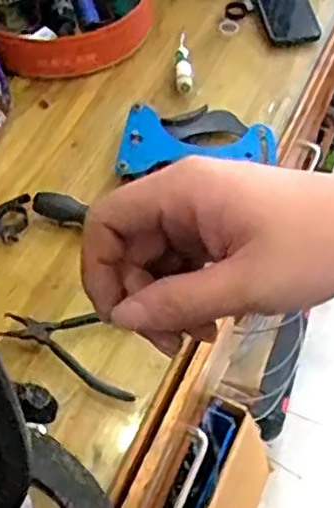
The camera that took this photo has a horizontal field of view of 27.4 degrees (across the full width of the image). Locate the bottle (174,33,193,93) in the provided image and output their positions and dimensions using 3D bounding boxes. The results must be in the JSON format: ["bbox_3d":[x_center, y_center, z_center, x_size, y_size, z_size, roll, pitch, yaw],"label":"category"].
[{"bbox_3d":[0.021,-0.265,0.946,0.021,0.024,0.110,-3,53,-2],"label":"bottle"}]

